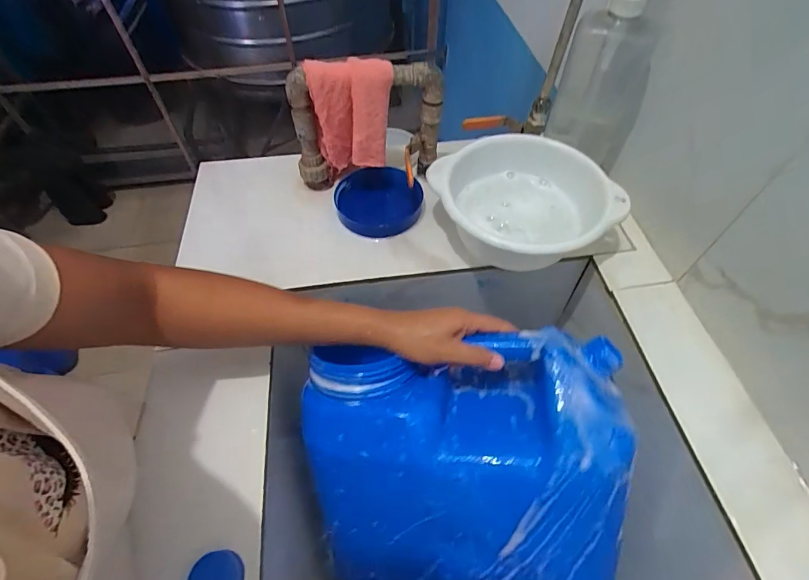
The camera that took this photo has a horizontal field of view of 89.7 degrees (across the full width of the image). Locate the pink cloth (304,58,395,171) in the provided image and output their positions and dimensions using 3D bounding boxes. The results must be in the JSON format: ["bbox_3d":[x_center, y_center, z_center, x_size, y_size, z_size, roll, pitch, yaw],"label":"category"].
[{"bbox_3d":[-0.069,-0.210,0.542,0.105,0.165,0.046,-2,54,0],"label":"pink cloth"}]

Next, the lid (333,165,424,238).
[{"bbox_3d":[-0.036,-0.125,0.577,0.117,0.029,0.115,-1,54,1],"label":"lid"}]

